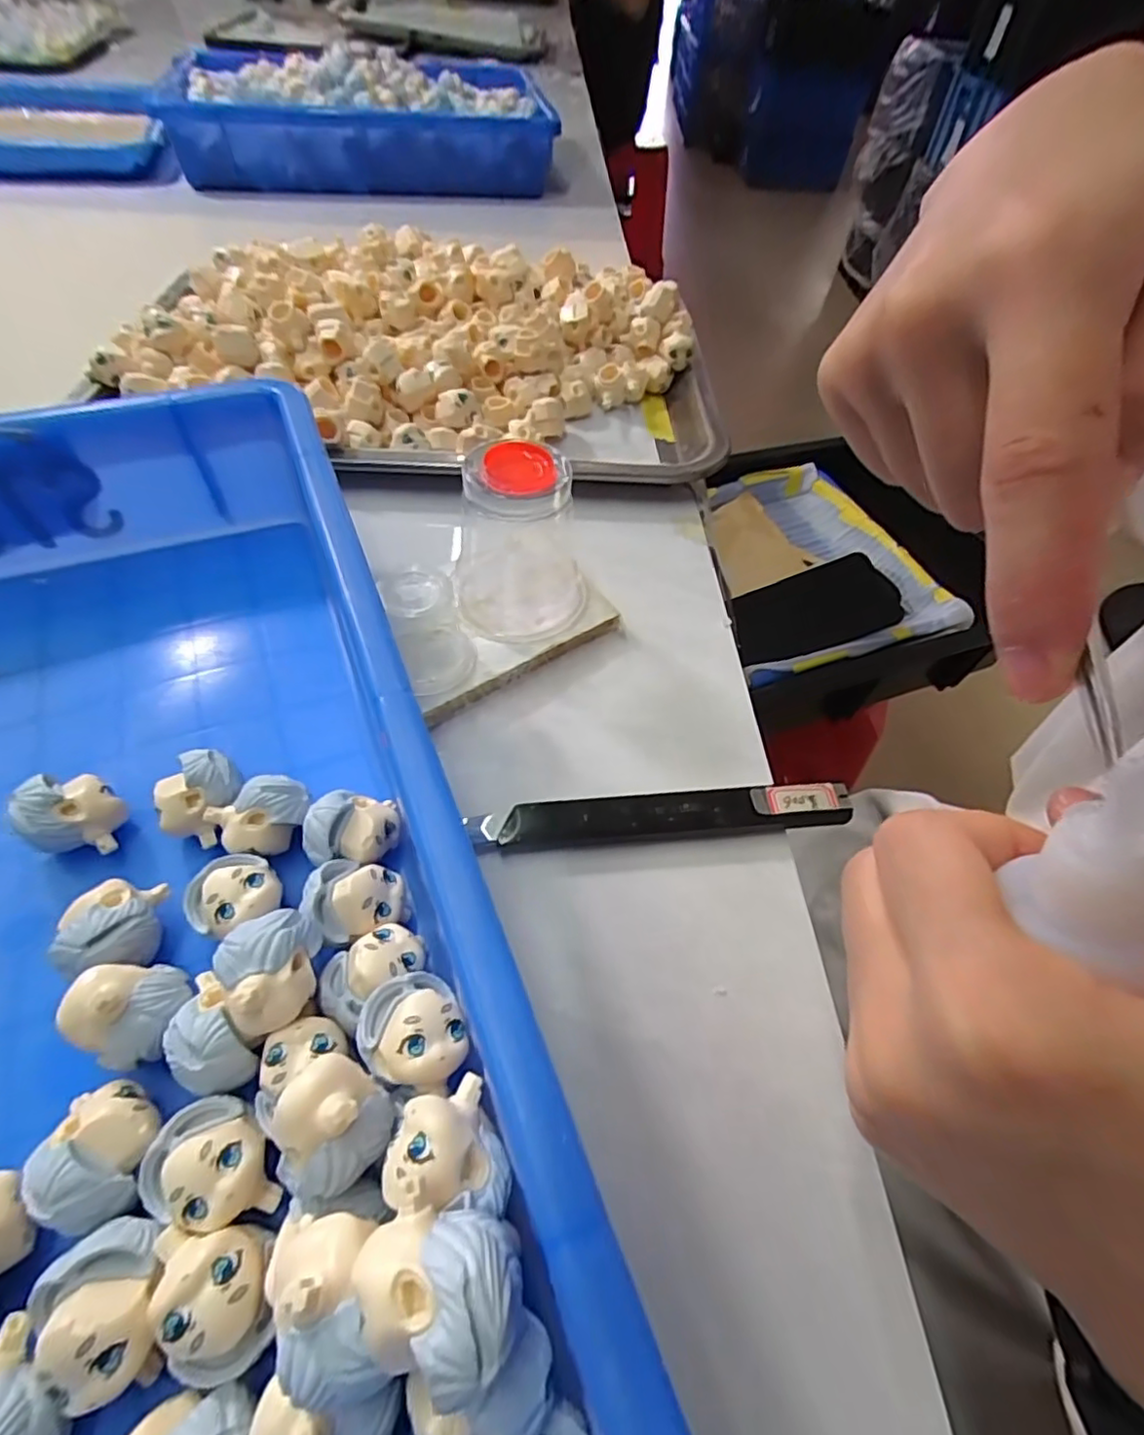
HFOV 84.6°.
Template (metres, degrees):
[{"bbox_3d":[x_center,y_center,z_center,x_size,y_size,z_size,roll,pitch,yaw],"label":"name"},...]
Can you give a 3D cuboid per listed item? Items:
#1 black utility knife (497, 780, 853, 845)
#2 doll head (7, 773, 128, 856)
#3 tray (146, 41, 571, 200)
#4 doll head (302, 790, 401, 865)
[{"bbox_3d":[0.036,0.034,0.217,0.118,0.013,0.017,-3,53,-8],"label":"black utility knife"},{"bbox_3d":[-0.151,0.031,0.191,0.022,0.025,0.023,3,53,-4],"label":"doll head"},{"bbox_3d":[-0.203,-0.596,0.629,0.359,0.071,0.199,-10,55,-11],"label":"tray"},{"bbox_3d":[-0.068,0.036,0.196,0.027,0.023,0.020,-3,53,-8],"label":"doll head"}]

